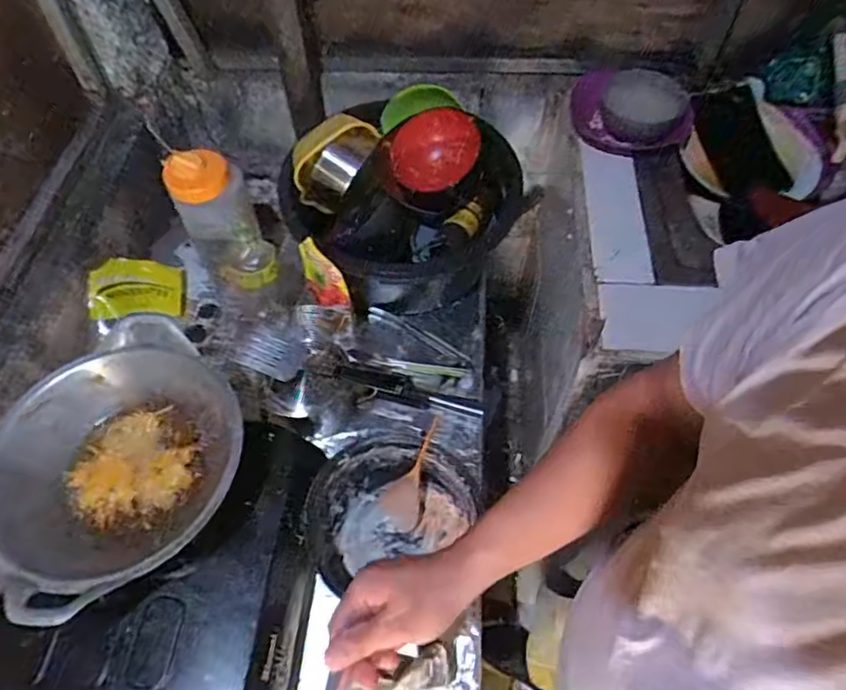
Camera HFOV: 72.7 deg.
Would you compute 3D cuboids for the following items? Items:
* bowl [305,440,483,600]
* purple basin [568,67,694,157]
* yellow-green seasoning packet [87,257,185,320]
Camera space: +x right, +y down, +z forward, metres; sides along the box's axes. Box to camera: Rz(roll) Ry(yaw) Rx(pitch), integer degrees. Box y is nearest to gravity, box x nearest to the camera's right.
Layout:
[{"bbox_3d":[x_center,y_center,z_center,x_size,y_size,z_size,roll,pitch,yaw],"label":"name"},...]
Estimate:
[{"bbox_3d":[-0.055,0.243,0.828,0.189,0.118,0.209,28,62,17],"label":"bowl"},{"bbox_3d":[0.394,-0.439,1.080,0.225,0.071,0.194,13,59,8],"label":"purple basin"},{"bbox_3d":[-0.527,-0.107,1.064,0.156,0.020,0.115,0,75,-29],"label":"yellow-green seasoning packet"}]

